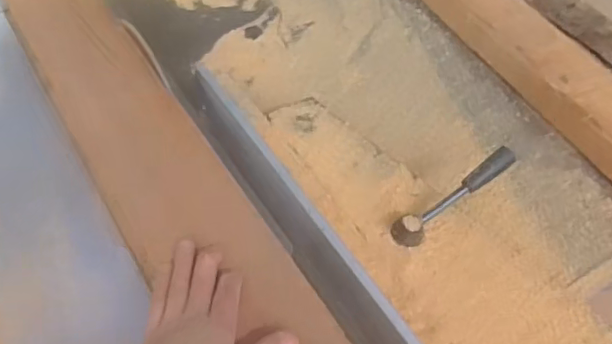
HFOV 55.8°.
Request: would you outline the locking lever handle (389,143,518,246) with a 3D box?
[{"bbox_3d":[0.160,0.025,0.622,0.158,0.025,0.030,-36,61,-7],"label":"locking lever handle"}]

